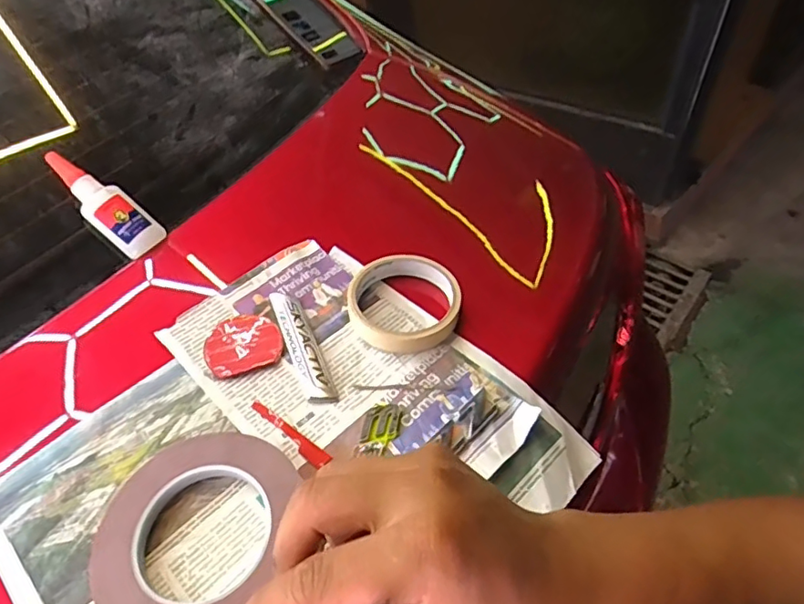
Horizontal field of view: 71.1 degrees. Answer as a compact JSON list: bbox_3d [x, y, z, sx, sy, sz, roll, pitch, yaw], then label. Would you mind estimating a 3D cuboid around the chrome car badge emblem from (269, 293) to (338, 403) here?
[{"bbox_3d":[-0.077,0.031,0.428,0.023,0.005,0.106,-20,55,-14],"label":"chrome car badge emblem"}]

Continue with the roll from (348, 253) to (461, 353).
[{"bbox_3d":[0.001,0.000,0.444,0.086,0.017,0.087,0,52,0],"label":"roll"}]

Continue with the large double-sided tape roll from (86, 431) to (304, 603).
[{"bbox_3d":[-0.126,0.133,0.340,0.118,0.023,0.121,0,52,0],"label":"large double-sided tape roll"}]

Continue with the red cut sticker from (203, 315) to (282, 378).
[{"bbox_3d":[-0.121,0.030,0.428,0.056,0.004,0.050,-17,54,-12],"label":"red cut sticker"}]

